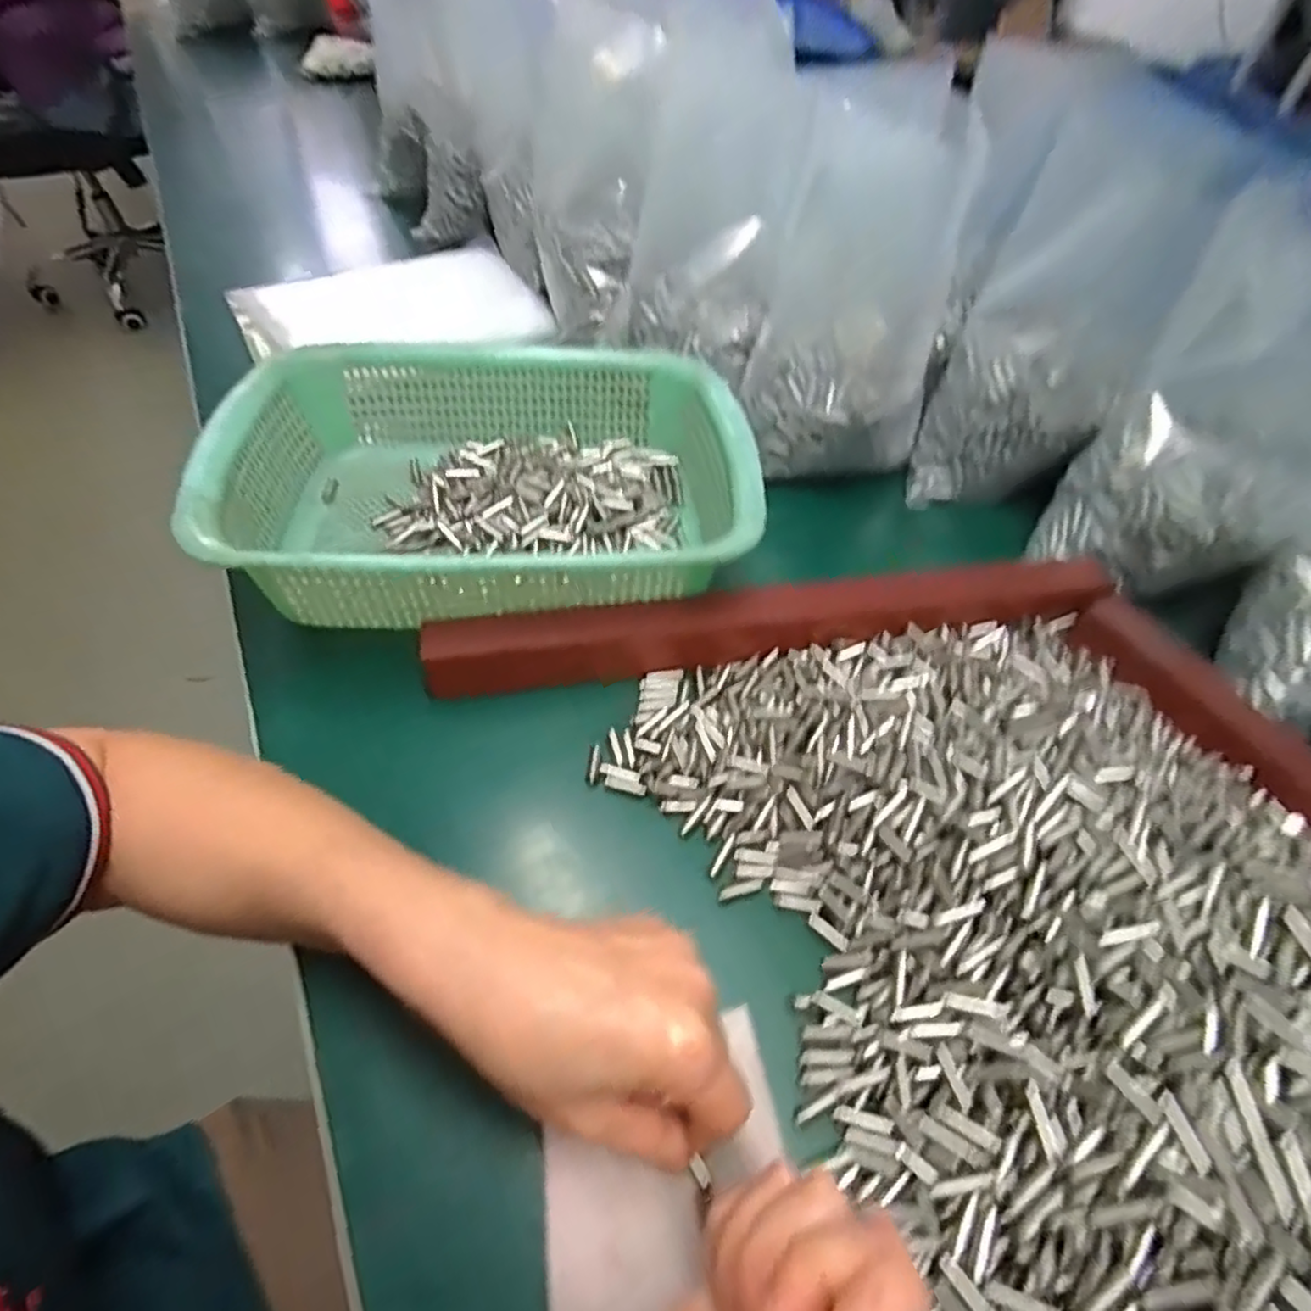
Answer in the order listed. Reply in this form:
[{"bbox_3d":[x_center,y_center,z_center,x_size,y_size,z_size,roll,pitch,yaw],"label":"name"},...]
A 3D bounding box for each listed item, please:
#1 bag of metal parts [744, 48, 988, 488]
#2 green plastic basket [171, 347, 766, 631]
[{"bbox_3d":[0.132,-0.231,0.448,0.124,0.200,0.112,13,53,8],"label":"bag of metal parts"},{"bbox_3d":[-0.097,-0.112,0.419,0.301,0.076,0.227,-4,53,-5],"label":"green plastic basket"}]

